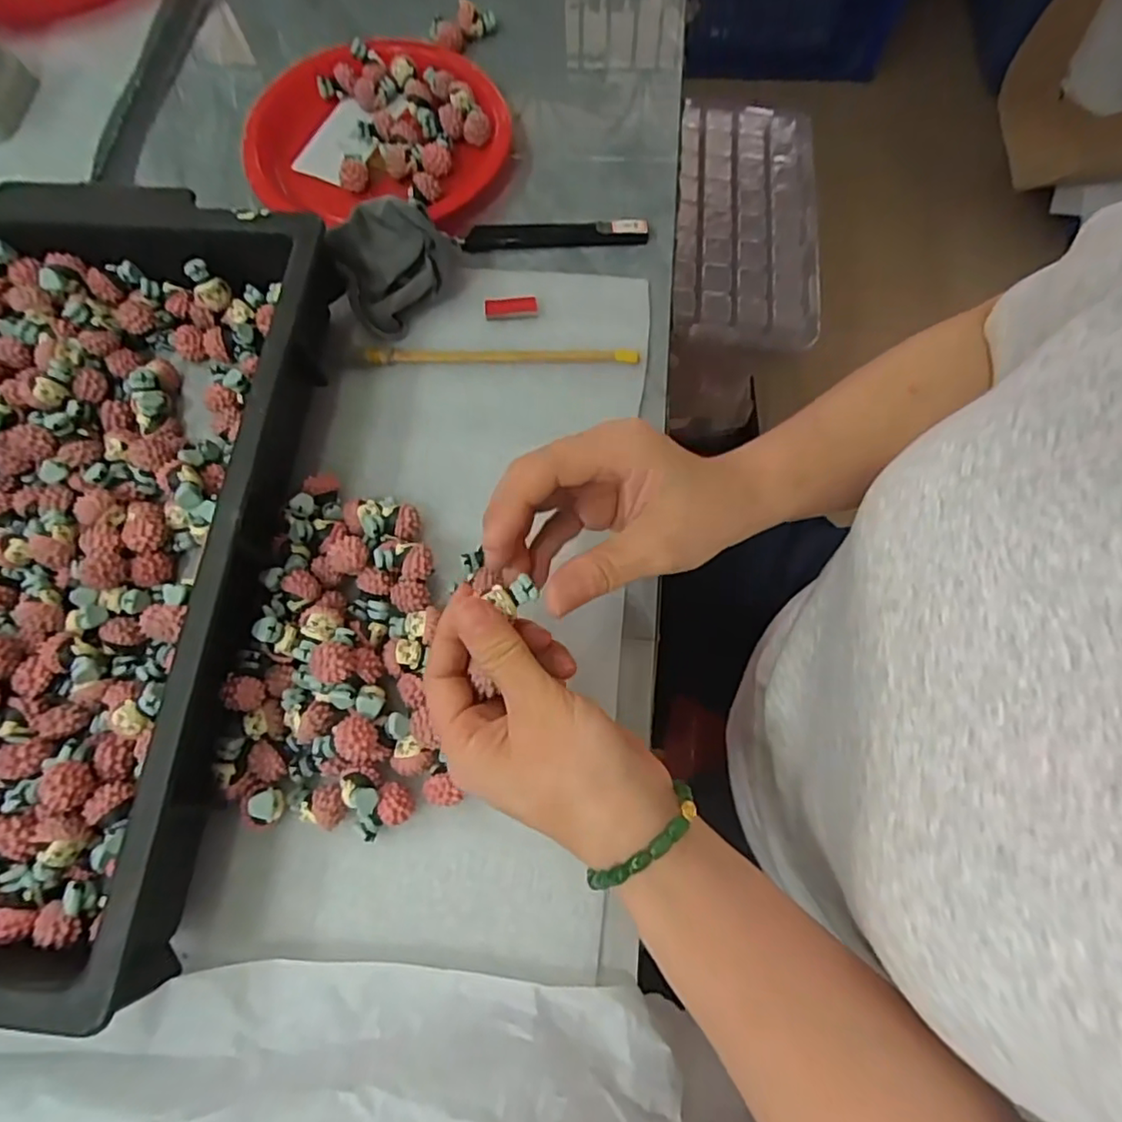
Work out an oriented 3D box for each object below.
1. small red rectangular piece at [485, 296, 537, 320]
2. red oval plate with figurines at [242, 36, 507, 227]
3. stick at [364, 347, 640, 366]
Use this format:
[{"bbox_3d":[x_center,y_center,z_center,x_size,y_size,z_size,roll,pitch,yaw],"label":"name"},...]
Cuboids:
[{"bbox_3d":[-0.032,-0.161,0.390,0.033,0.005,0.014,-3,71,-1],"label":"small red rectangular piece"},{"bbox_3d":[-0.123,-0.308,0.436,0.174,0.028,0.157,5,71,2],"label":"red oval plate with figurines"},{"bbox_3d":[-0.036,-0.127,0.380,0.165,0.007,0.009,0,71,1],"label":"stick"}]

